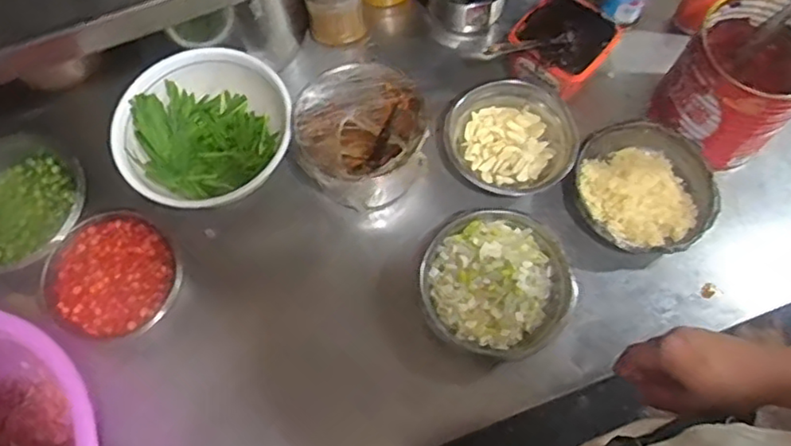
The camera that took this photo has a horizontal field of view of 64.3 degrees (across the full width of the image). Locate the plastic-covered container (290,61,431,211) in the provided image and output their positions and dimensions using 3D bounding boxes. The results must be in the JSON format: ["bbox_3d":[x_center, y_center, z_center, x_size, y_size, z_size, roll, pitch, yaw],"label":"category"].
[{"bbox_3d":[-0.044,-0.105,0.789,0.140,0.121,0.149,0,68,1],"label":"plastic-covered container"}]

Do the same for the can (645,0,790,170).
[{"bbox_3d":[0.425,-0.177,0.780,0.155,0.140,0.157,40,74,15],"label":"can"}]

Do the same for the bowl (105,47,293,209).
[{"bbox_3d":[-0.234,-0.110,0.778,0.204,0.073,0.197,0,68,1],"label":"bowl"}]

